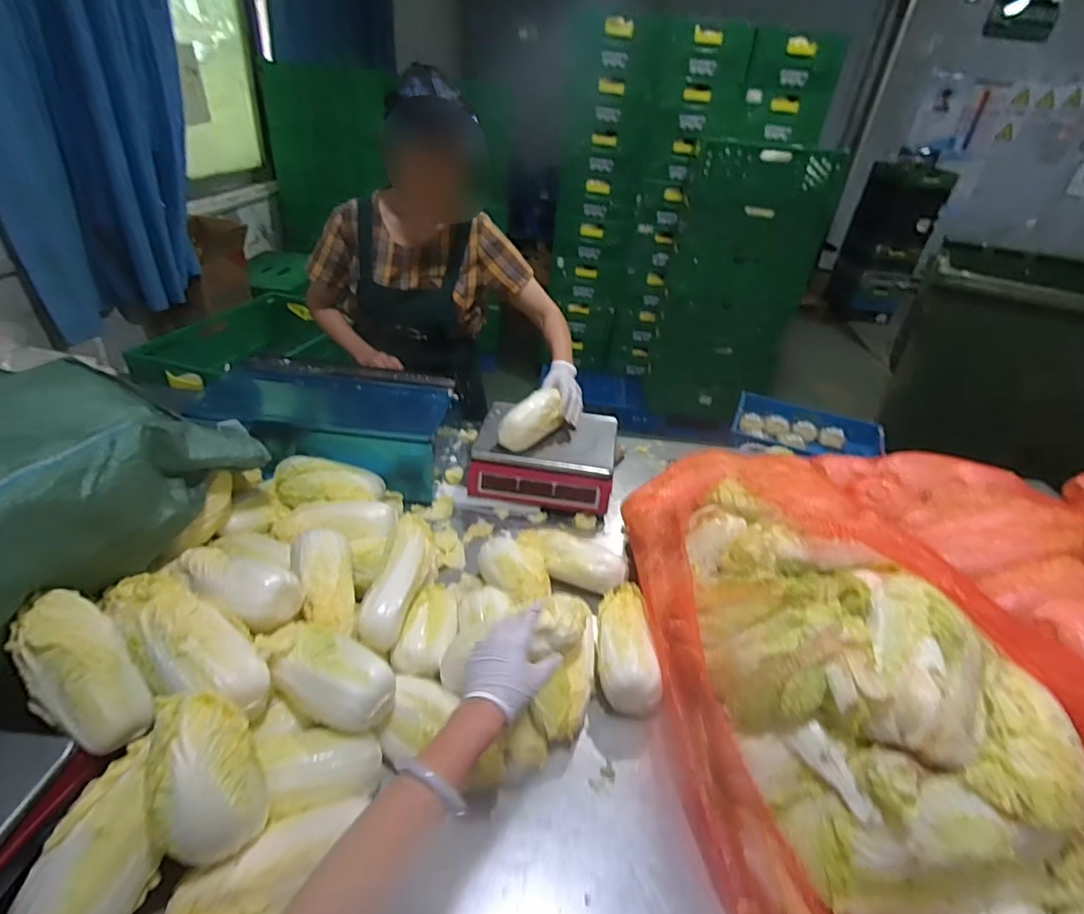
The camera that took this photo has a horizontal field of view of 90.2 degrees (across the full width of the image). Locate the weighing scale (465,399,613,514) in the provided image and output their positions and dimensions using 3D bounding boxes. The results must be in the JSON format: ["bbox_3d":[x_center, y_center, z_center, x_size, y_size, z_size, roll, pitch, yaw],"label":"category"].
[{"bbox_3d":[0.009,-0.005,1.195,0.302,0.112,0.247,8,33,4],"label":"weighing scale"}]

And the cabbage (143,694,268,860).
[{"bbox_3d":[-0.336,0.310,0.537,0.093,0.086,0.136,-15,39,-29],"label":"cabbage"}]

